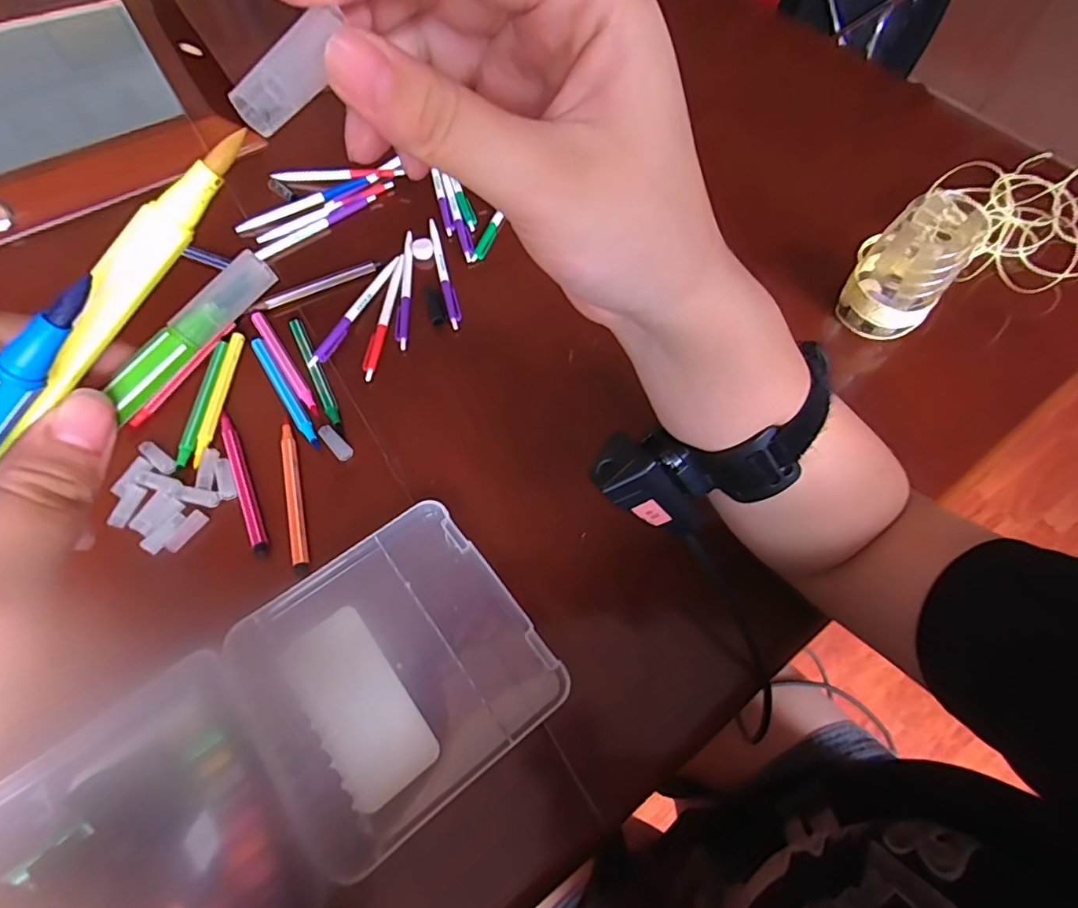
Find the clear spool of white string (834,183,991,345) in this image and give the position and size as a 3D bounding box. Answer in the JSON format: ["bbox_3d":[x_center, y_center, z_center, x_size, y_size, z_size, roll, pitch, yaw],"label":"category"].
[{"bbox_3d":[0.300,-0.150,0.439,0.068,0.096,0.068,35,67,18],"label":"clear spool of white string"}]

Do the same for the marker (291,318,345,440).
[{"bbox_3d":[-0.179,-0.066,0.433,0.011,0.007,0.123,-24,64,-13],"label":"marker"}]

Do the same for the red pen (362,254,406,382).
[{"bbox_3d":[-0.134,-0.119,0.464,0.014,0.010,0.127,7,61,4],"label":"red pen"}]

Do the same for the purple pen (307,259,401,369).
[{"bbox_3d":[-0.159,-0.125,0.464,0.012,0.008,0.133,21,63,12],"label":"purple pen"}]

